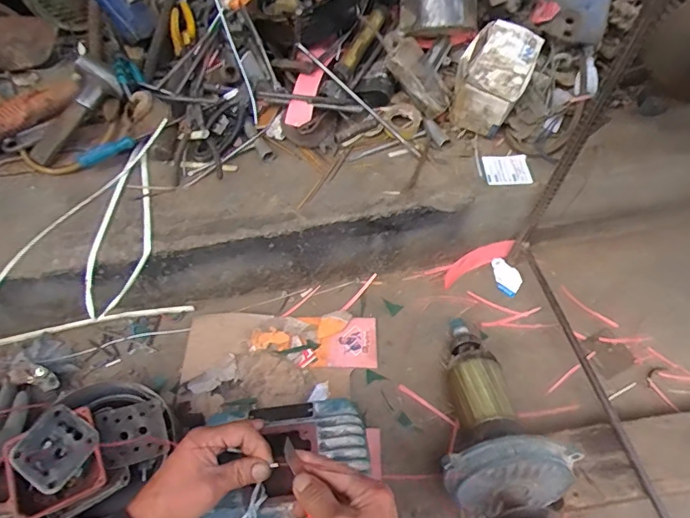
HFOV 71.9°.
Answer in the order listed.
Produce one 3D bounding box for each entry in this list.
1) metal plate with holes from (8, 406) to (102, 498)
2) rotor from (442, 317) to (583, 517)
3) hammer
[{"bbox_3d":[-0.371,0.241,0.607,0.085,0.011,0.087,30,64,9],"label":"metal plate with holes"},{"bbox_3d":[0.195,0.205,0.666,0.159,0.137,0.358,-5,39,-4],"label":"rotor"},{"bbox_3d":[-0.477,-0.260,0.840,0.190,0.041,0.121,-49,65,6],"label":"hammer"}]

